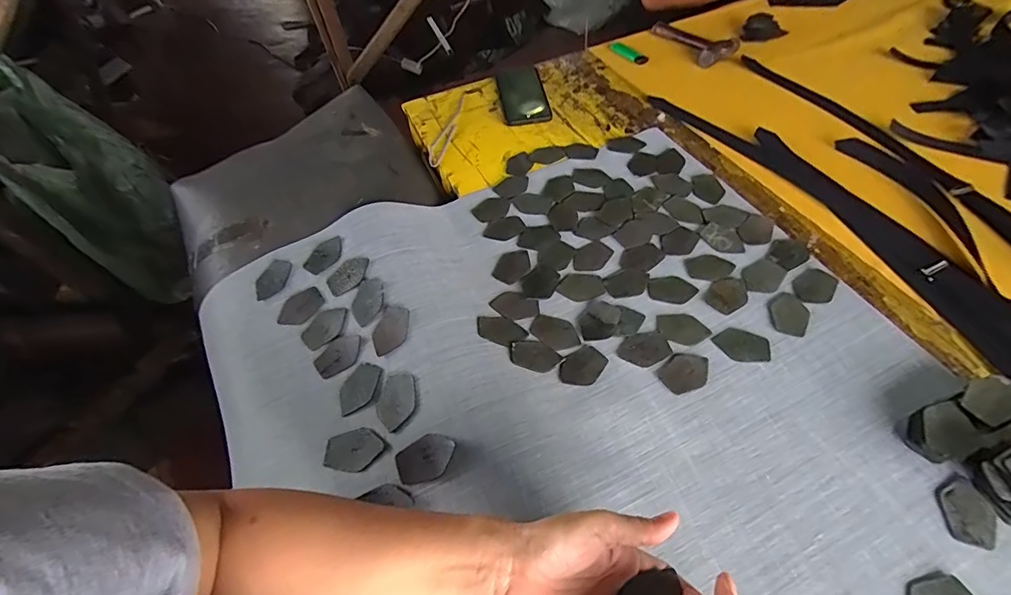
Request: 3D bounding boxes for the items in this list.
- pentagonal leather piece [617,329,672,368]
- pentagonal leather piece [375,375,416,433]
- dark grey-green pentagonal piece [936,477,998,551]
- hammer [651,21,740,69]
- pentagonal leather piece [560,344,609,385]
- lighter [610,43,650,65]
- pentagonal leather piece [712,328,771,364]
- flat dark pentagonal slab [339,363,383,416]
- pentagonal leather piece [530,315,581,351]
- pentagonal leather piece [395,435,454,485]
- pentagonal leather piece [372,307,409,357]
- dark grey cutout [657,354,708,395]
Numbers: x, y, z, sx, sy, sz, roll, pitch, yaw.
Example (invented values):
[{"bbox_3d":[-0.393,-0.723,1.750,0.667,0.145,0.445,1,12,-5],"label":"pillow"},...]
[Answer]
[{"bbox_3d":[0.147,0.055,0.502,0.055,0.004,0.038,-22,55,-12],"label":"pentagonal leather piece"},{"bbox_3d":[-0.103,0.098,0.445,0.037,0.004,0.052,8,61,19],"label":"pentagonal leather piece"},{"bbox_3d":[0.386,0.178,0.394,0.039,0.004,0.053,5,54,8],"label":"dark grey-green pentagonal piece"},{"bbox_3d":[0.345,-0.470,0.856,0.085,0.022,0.159,-24,55,-13],"label":"hammer"},{"bbox_3d":[0.080,0.072,0.488,0.036,0.004,0.053,36,58,22],"label":"pentagonal leather piece"},{"bbox_3d":[0.222,-0.441,0.850,0.029,0.008,0.078,-34,58,-20],"label":"lighter"},{"bbox_3d":[0.249,0.050,0.497,0.055,0.004,0.039,7,54,9],"label":"pentagonal leather piece"},{"bbox_3d":[-0.144,0.090,0.464,0.038,0.004,0.053,8,56,23],"label":"flat dark pentagonal slab"},{"bbox_3d":[0.055,0.038,0.518,0.053,0.004,0.038,33,62,25],"label":"pentagonal leather piece"},{"bbox_3d":[-0.068,0.139,0.407,0.050,0.004,0.036,-24,56,-6],"label":"pentagonal leather piece"},{"bbox_3d":[-0.118,0.035,0.488,0.038,0.004,0.052,16,68,25],"label":"pentagonal leather piece"},{"bbox_3d":[0.184,0.076,0.483,0.053,0.004,0.039,-26,56,-15],"label":"dark grey cutout"}]

